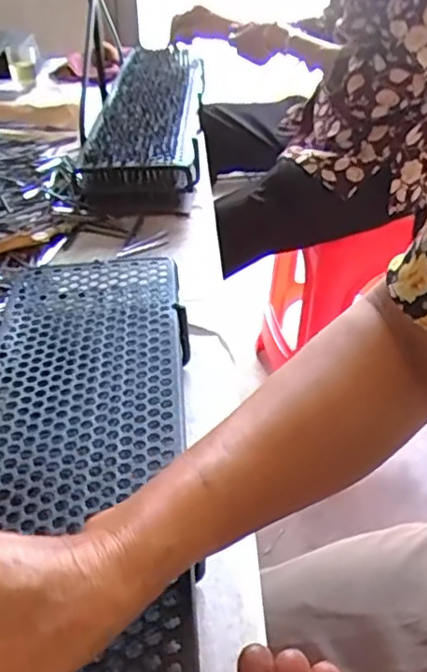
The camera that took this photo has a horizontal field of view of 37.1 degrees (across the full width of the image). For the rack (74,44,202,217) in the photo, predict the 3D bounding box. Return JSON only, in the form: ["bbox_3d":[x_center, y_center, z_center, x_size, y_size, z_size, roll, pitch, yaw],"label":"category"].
[{"bbox_3d":[-0.099,-0.358,1.018,0.154,0.068,0.587,0,36,1],"label":"rack"}]

